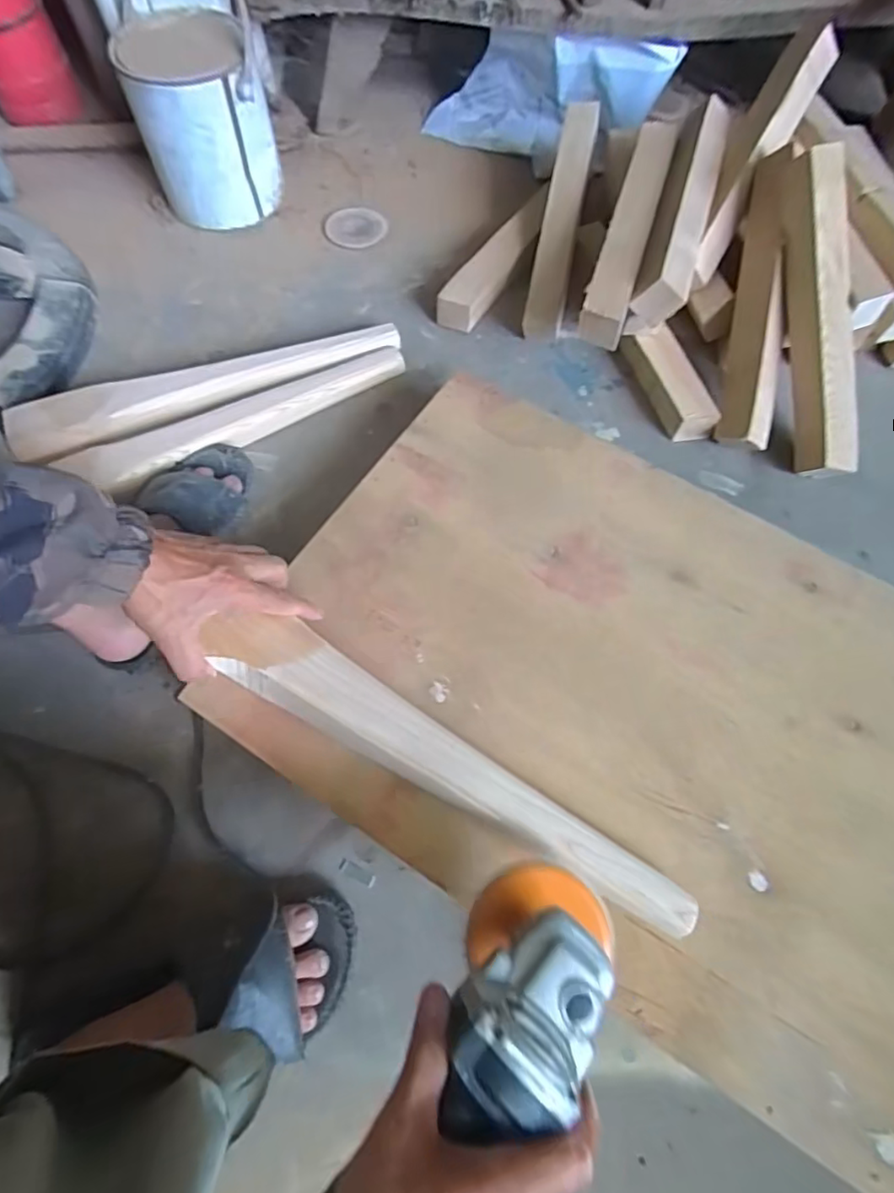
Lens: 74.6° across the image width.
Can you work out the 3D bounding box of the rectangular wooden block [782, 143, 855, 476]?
[{"bbox_3d":[0.413,-0.308,0.651,0.049,0.052,0.343,-8,98,-3],"label":"rectangular wooden block"}]

